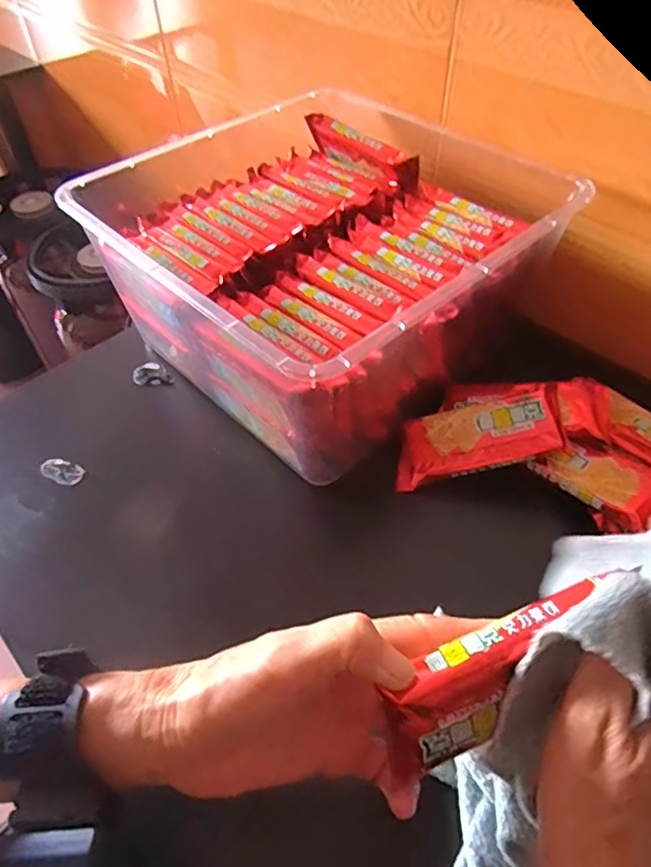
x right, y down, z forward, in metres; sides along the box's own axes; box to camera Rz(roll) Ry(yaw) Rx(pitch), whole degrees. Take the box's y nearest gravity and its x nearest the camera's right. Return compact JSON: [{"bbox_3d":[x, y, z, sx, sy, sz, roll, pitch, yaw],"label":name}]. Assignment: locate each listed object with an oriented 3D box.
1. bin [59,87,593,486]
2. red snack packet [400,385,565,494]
[{"bbox_3d":[-0.004,-0.147,0.479,0.298,0.126,0.306,-37,58,-25],"label":"bin"},{"bbox_3d":[0.110,0.004,0.423,0.123,0.012,0.052,-17,66,13],"label":"red snack packet"}]

